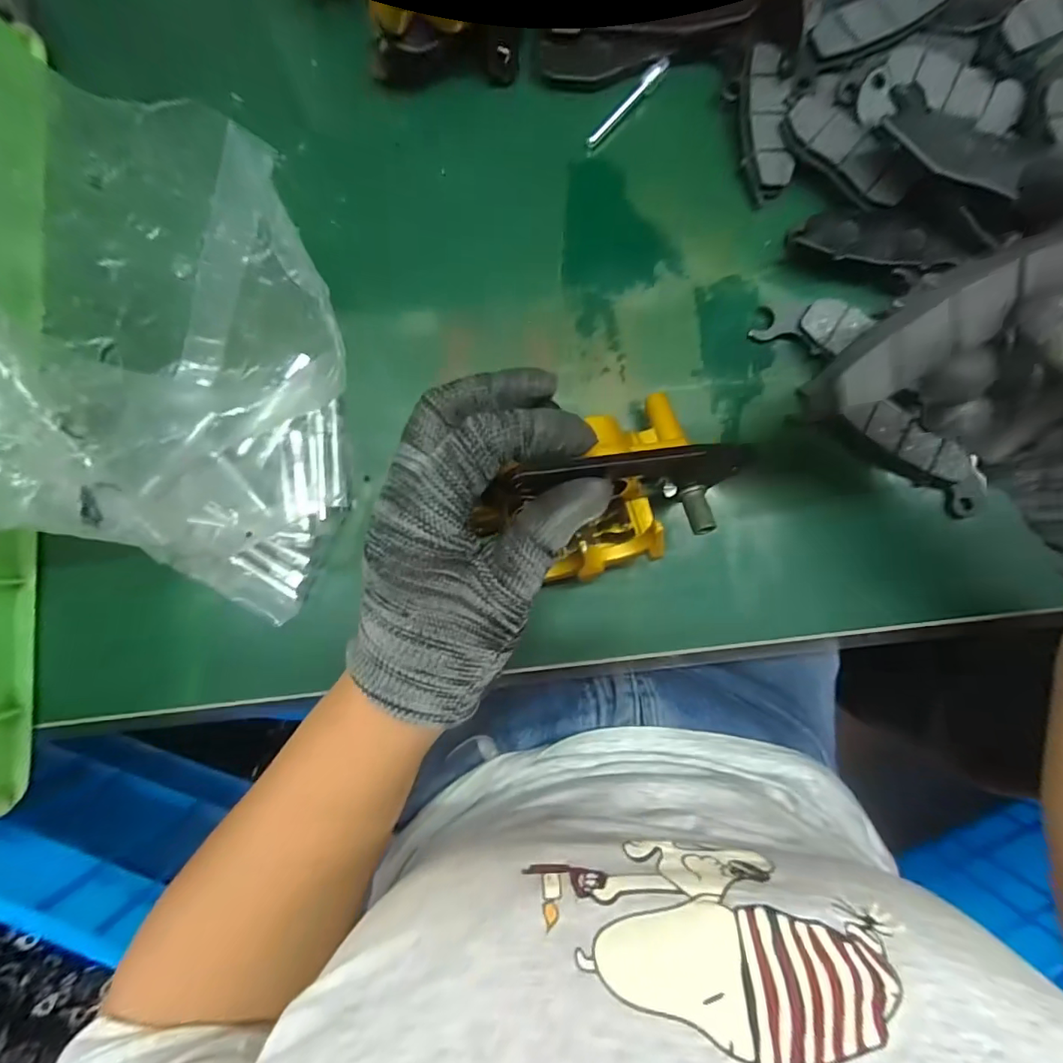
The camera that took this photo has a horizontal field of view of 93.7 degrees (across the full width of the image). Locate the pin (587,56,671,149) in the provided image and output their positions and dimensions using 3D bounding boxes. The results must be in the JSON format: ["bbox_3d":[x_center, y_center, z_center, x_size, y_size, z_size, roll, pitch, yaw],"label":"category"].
[{"bbox_3d":[0.052,-0.231,0.269,0.006,0.007,0.059,44,86,2],"label":"pin"}]

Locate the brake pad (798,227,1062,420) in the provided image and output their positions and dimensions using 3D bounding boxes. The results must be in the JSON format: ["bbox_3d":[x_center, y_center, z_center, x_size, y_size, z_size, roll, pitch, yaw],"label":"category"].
[{"bbox_3d":[0.127,-0.066,0.167,0.080,0.015,0.027,-33,120,13],"label":"brake pad"}]

